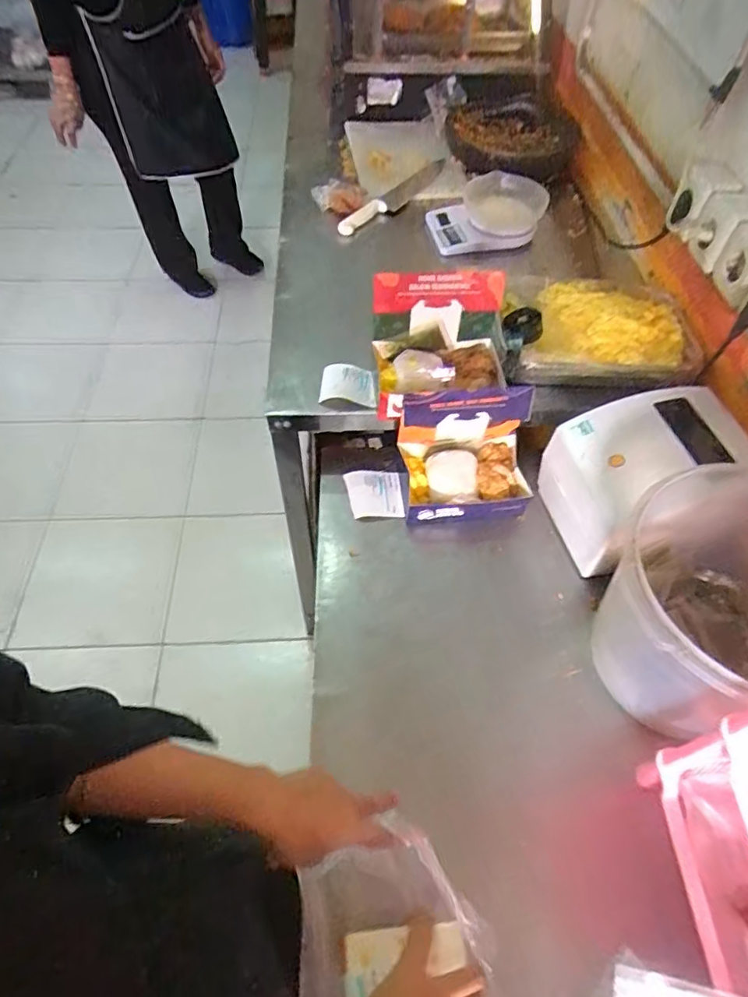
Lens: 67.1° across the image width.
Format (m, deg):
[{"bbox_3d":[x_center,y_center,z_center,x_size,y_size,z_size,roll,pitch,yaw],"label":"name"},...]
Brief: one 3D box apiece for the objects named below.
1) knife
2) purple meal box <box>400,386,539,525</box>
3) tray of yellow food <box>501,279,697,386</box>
[{"bbox_3d":[0.048,-0.619,1.143,0.057,0.017,0.336,32,60,19],"label":"knife"},{"bbox_3d":[0.131,-0.053,0.788,0.176,0.164,0.116,-4,55,-5],"label":"purple meal box"},{"bbox_3d":[0.337,-0.259,0.855,0.277,0.056,0.212,4,55,1],"label":"tray of yellow food"}]

